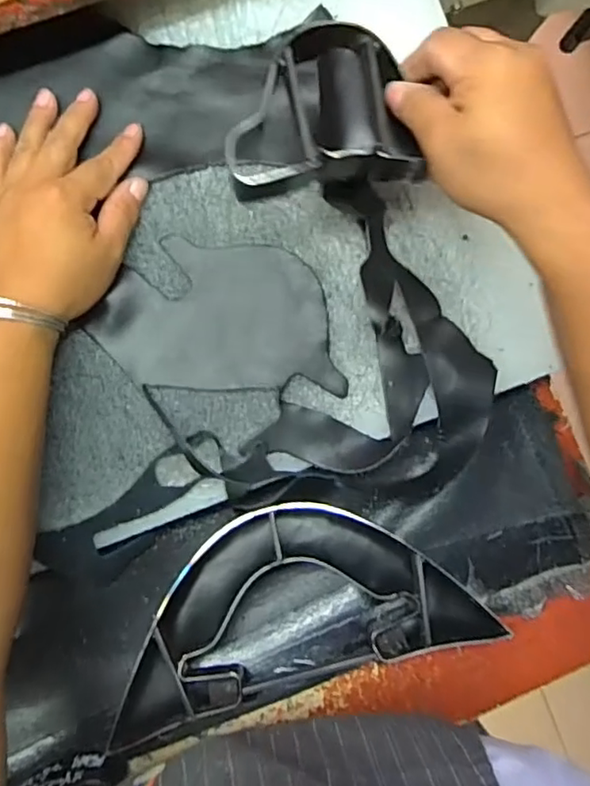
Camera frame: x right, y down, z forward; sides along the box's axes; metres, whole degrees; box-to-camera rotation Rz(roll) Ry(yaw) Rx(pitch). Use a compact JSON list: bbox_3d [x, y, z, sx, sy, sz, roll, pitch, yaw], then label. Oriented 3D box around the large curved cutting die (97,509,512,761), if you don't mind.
[{"bbox_3d":[0.003,0.143,0.421,0.277,0.041,0.128,-13,91,-6],"label":"large curved cutting die"}]

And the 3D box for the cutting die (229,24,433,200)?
[{"bbox_3d":[0.010,-0.165,0.355,0.103,0.043,0.097,-7,91,-6],"label":"cutting die"}]

